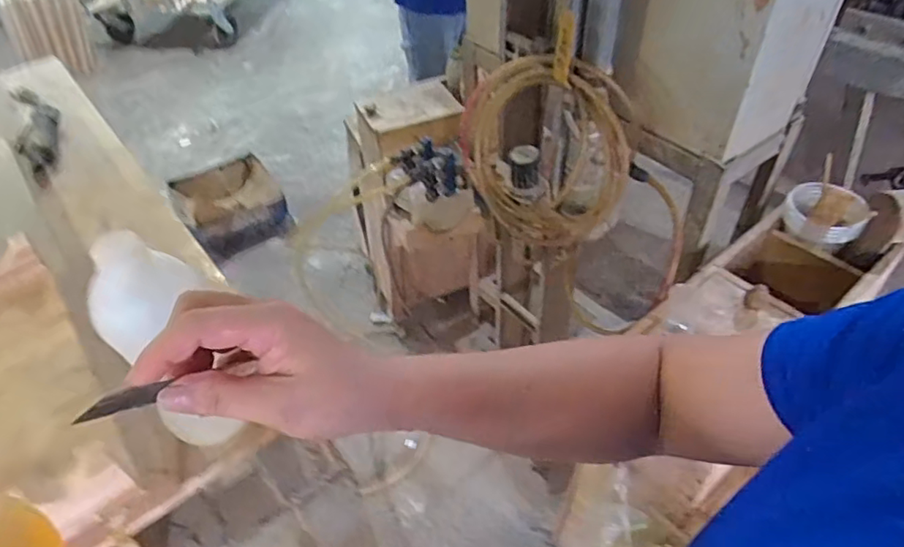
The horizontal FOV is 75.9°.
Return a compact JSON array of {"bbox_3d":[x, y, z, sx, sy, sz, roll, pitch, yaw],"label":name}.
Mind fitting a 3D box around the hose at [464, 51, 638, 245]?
[{"bbox_3d":[0.136,-0.203,0.934,0.294,0.287,0.119,15,48,18],"label":"hose"}]

